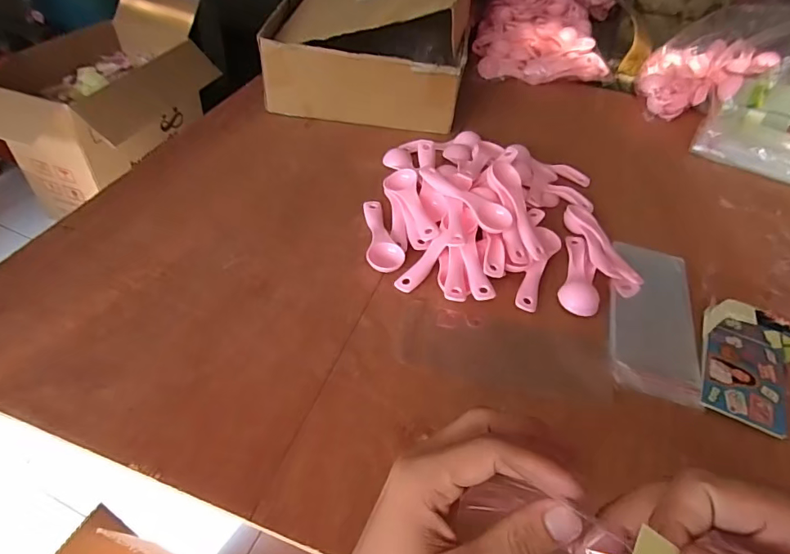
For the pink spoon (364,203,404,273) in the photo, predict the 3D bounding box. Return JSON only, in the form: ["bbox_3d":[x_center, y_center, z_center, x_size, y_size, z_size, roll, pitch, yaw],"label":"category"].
[{"bbox_3d":[-0.019,-0.048,0.485,0.034,0.010,0.108,-9,48,-14],"label":"pink spoon"}]

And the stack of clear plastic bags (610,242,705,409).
[{"bbox_3d":[0.239,0.033,0.440,0.072,0.006,0.183,17,47,10],"label":"stack of clear plastic bags"}]

